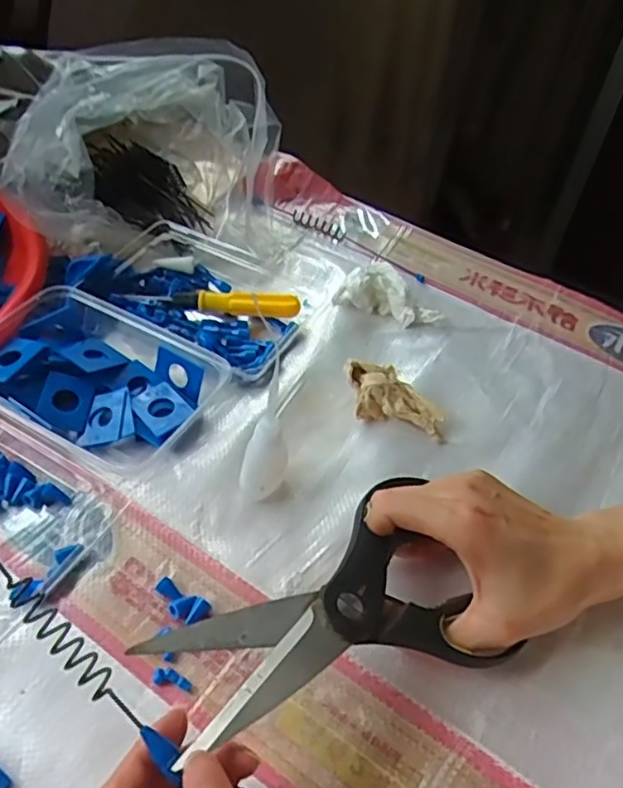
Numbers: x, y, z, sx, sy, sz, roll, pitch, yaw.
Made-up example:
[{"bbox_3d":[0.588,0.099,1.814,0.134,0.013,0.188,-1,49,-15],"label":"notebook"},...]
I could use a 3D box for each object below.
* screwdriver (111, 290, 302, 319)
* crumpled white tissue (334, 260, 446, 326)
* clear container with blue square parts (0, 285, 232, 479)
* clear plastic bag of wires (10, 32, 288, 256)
[{"bbox_3d":[-0.082,-0.073,0.504,0.143,0.022,0.015,3,47,-3],"label":"screwdriver"},{"bbox_3d":[0.061,-0.079,0.528,0.059,0.027,0.077,-28,56,-28],"label":"crumpled white tissue"},{"bbox_3d":[-0.152,-0.016,0.446,0.165,0.036,0.122,22,49,14],"label":"clear container with blue square parts"},{"bbox_3d":[-0.146,-0.218,0.555,0.184,0.108,0.189,15,48,8],"label":"clear plastic bag of wires"}]

